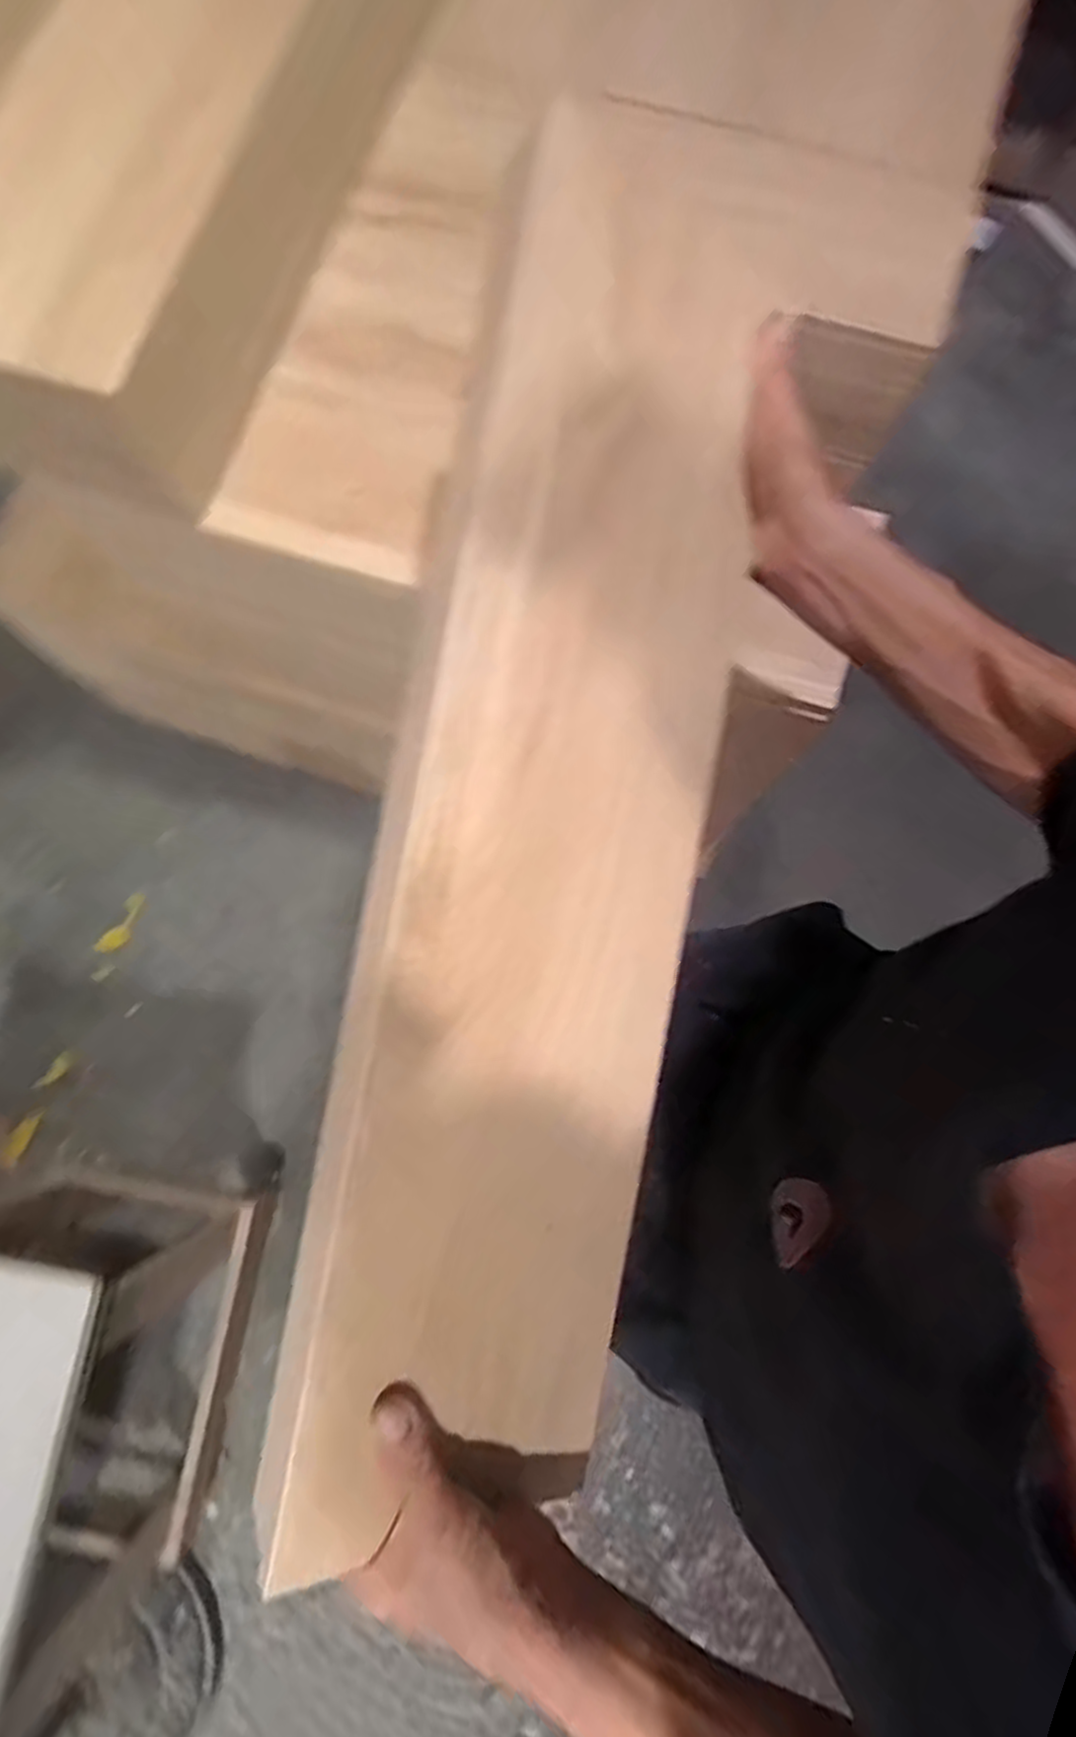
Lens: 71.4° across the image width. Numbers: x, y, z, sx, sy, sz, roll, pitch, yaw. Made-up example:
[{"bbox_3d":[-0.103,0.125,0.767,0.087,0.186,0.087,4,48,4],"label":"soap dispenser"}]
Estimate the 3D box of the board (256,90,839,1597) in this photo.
[{"bbox_3d":[0.015,-0.026,0.381,0.199,0.019,0.669,11,90,-32],"label":"board"}]

